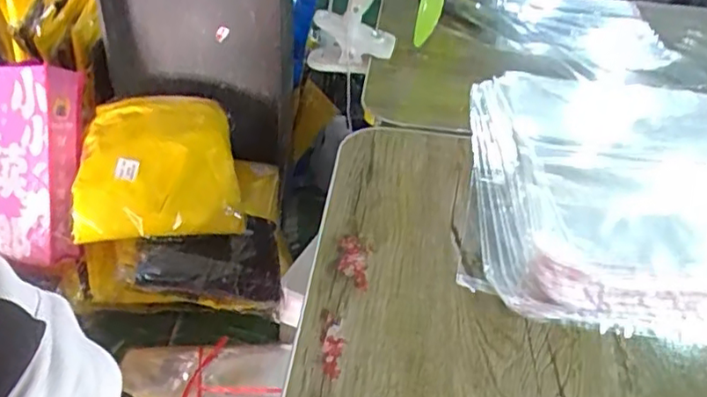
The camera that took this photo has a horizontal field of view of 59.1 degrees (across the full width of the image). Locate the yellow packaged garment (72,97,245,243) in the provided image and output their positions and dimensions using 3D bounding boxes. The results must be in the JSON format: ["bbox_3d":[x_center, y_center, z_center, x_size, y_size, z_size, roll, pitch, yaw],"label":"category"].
[{"bbox_3d":[-0.294,-0.060,0.948,0.232,0.045,0.252,-2,61,-18],"label":"yellow packaged garment"}]

